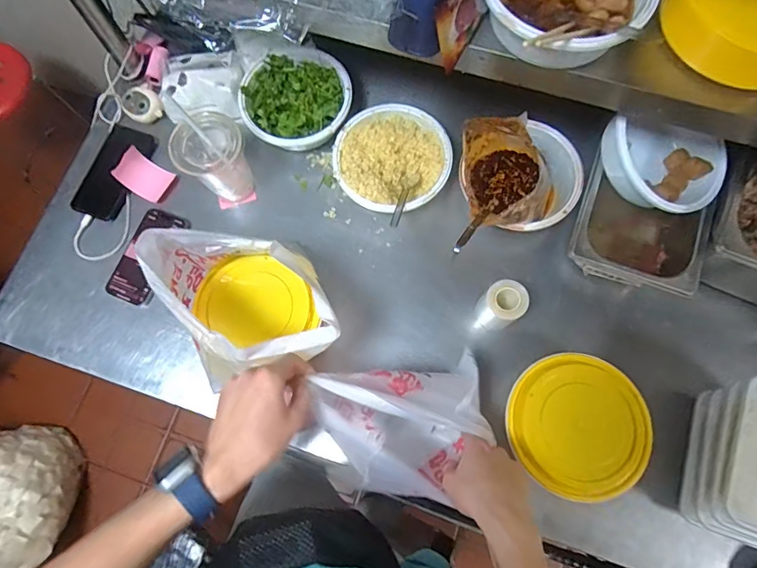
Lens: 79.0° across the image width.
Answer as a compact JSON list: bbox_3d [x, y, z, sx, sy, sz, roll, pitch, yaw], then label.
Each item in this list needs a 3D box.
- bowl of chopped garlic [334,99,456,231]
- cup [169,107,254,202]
[{"bbox_3d":[0.018,-0.179,0.689,0.167,0.060,0.172,0,74,2],"label":"bowl of chopped garlic"},{"bbox_3d":[-0.234,-0.180,0.668,0.091,0.131,0.081,-29,76,-6],"label":"cup"}]

